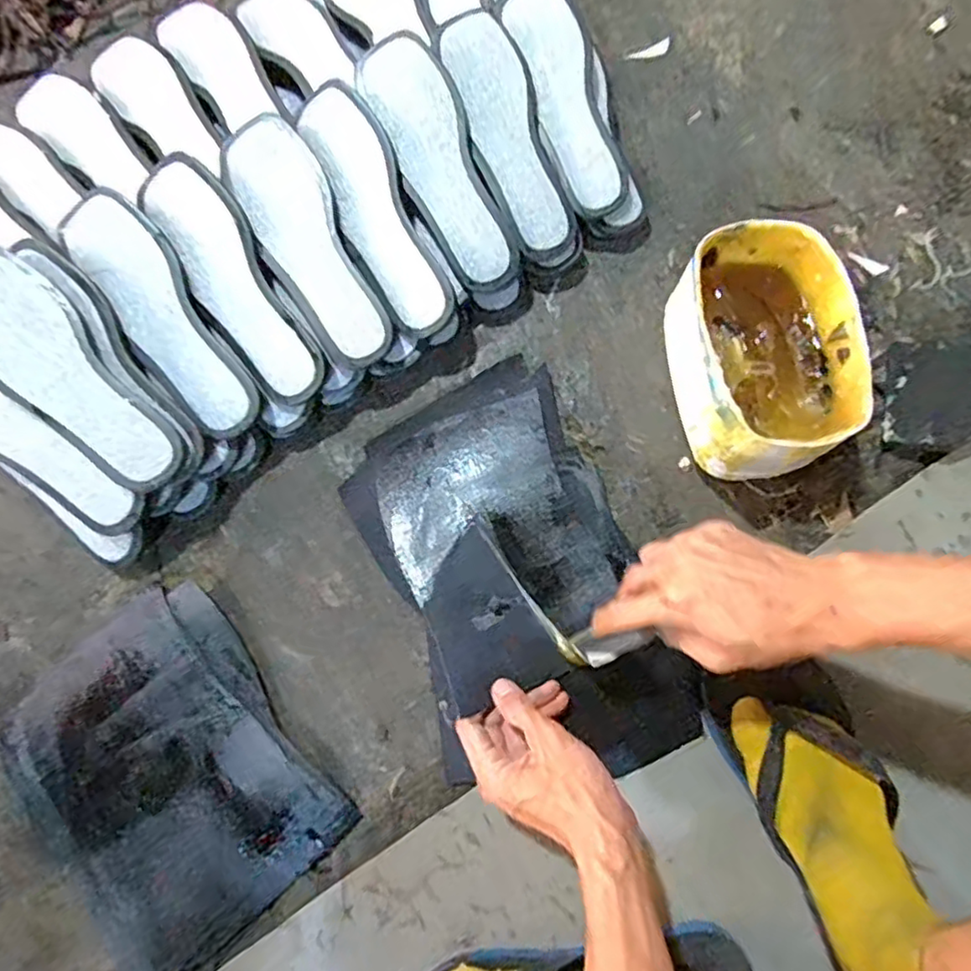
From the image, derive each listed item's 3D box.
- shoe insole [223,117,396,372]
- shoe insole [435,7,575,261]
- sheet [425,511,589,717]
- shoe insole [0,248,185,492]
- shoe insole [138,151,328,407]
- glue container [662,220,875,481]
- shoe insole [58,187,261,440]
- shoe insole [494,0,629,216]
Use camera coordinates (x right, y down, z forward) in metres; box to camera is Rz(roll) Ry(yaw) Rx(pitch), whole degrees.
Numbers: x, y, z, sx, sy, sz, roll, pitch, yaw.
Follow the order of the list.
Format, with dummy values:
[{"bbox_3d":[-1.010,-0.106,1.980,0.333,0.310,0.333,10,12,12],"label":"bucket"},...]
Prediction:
[{"bbox_3d":[-0.159,-0.218,0.573,0.078,0.010,0.230,-29,93,-5],"label":"shoe insole"},{"bbox_3d":[0.023,-0.332,0.603,0.073,0.019,0.230,-20,93,-4],"label":"shoe insole"},{"bbox_3d":[-0.003,0.115,0.523,0.095,0.011,0.139,-37,79,-7],"label":"sheet"},{"bbox_3d":[-0.355,-0.093,0.532,0.080,0.018,0.236,-42,95,-8],"label":"shoe insole"},{"bbox_3d":[-0.221,-0.180,0.563,0.068,0.012,0.226,-31,95,-6],"label":"shoe insole"},{"bbox_3d":[0.237,-0.111,0.558,0.124,0.123,0.199,-5,77,0],"label":"glue container"},{"bbox_3d":[-0.283,-0.150,0.559,0.069,0.012,0.234,-33,94,-6],"label":"shoe insole"},{"bbox_3d":[0.078,-0.380,0.618,0.072,0.018,0.230,-18,90,-3],"label":"shoe insole"}]

